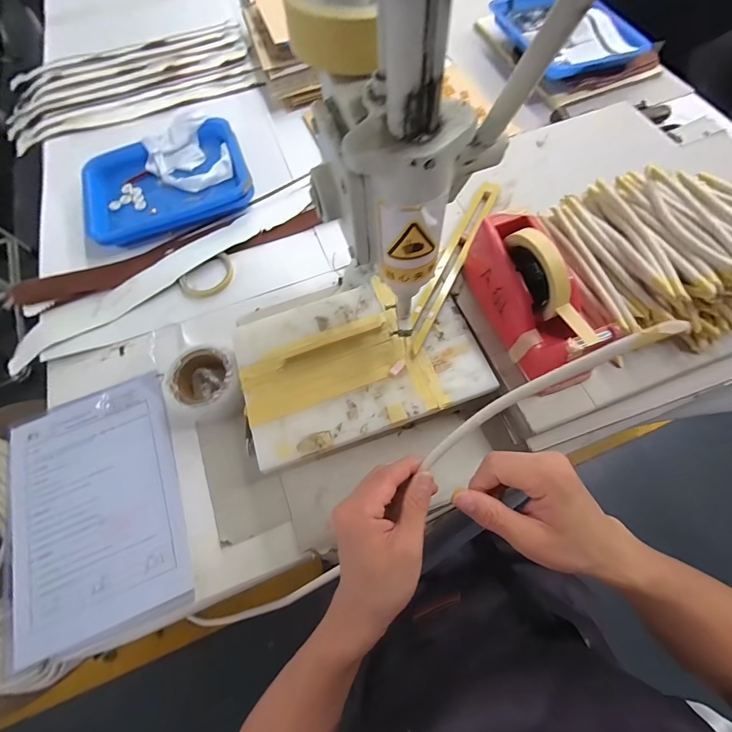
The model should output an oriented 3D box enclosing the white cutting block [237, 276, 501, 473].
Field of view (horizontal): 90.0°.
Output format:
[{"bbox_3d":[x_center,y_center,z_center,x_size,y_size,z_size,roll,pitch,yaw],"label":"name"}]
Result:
[{"bbox_3d":[-0.011,-0.011,0.467,0.295,0.012,0.195,-19,69,-4],"label":"white cutting block"}]

